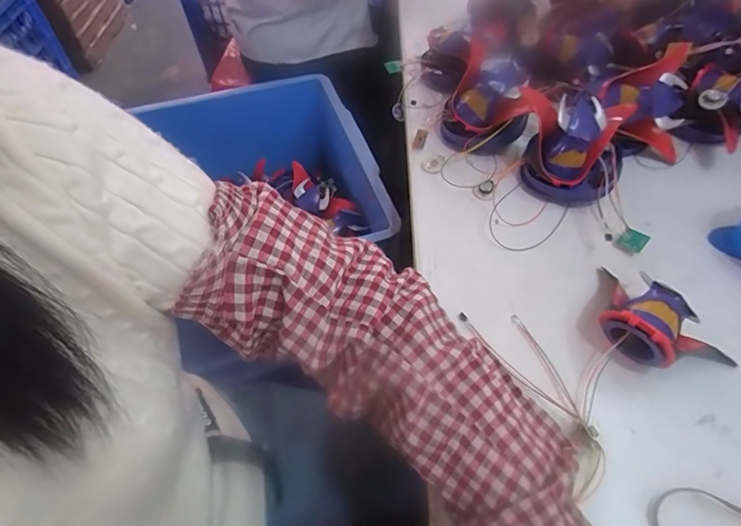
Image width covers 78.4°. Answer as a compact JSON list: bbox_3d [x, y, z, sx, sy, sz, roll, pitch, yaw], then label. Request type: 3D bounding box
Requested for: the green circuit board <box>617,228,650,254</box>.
[{"bbox_3d":[0.271,-0.023,0.467,0.024,0.004,0.021,37,88,32],"label":"green circuit board"}]

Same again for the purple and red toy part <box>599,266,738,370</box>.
[{"bbox_3d":[0.234,0.057,0.385,0.056,0.055,0.101,-27,57,-17],"label":"purple and red toy part"}]

